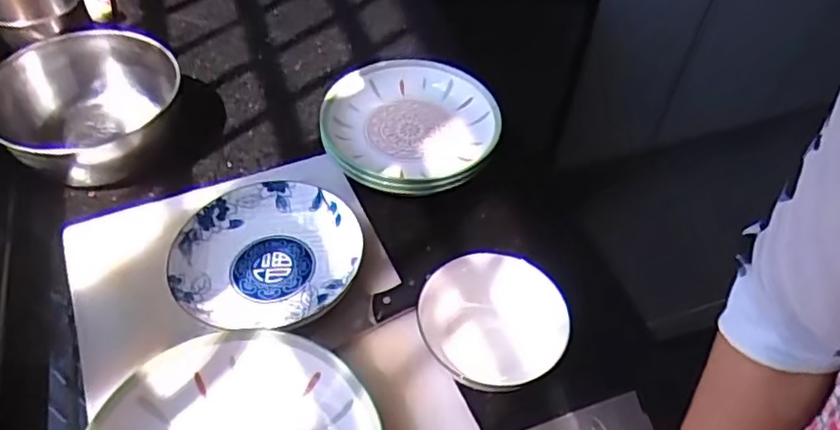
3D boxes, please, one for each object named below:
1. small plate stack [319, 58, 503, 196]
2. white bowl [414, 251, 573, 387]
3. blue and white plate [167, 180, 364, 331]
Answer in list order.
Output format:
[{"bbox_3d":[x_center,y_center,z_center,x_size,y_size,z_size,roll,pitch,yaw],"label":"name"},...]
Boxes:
[{"bbox_3d":[-0.011,-0.110,0.741,0.201,0.044,0.194,4,50,0],"label":"small plate stack"},{"bbox_3d":[0.062,0.099,0.554,0.127,0.067,0.114,30,54,20],"label":"white bowl"},{"bbox_3d":[-0.148,0.033,0.605,0.174,0.026,0.167,2,50,-2],"label":"blue and white plate"}]

